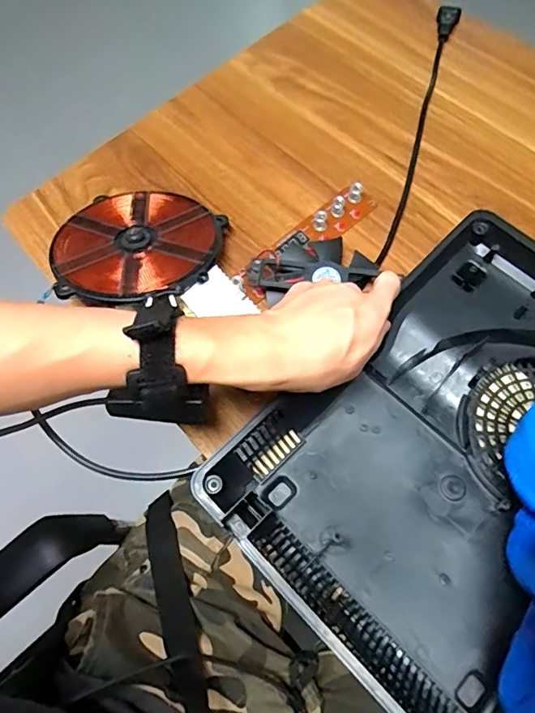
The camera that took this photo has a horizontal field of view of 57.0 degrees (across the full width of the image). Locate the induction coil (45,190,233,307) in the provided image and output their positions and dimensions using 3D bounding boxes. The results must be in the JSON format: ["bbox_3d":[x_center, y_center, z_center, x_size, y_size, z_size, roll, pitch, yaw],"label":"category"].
[{"bbox_3d":[-0.121,-0.112,0.466,0.154,0.014,0.151,-1,52,2],"label":"induction coil"}]

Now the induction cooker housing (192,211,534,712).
[{"bbox_3d":[0.166,0.067,0.369,0.358,0.049,0.263,-43,71,-14],"label":"induction cooker housing"}]

